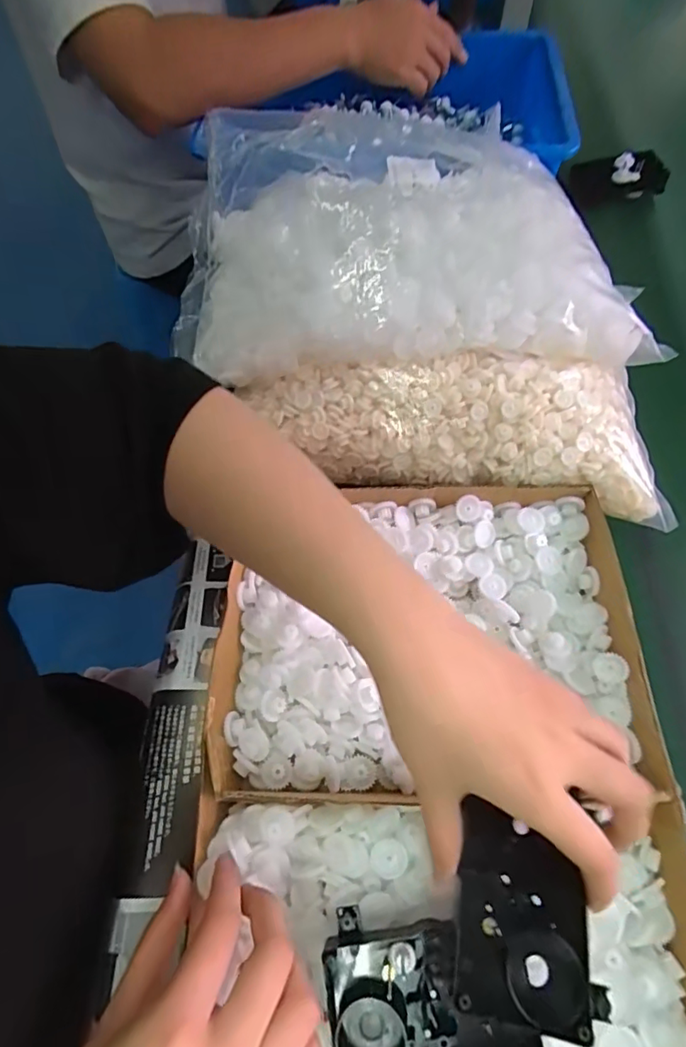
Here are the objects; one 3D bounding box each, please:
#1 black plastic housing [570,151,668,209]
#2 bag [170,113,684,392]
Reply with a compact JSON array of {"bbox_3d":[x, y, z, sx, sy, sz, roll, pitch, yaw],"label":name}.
[{"bbox_3d":[0.325,-0.412,0.603,0.109,0.053,0.048,19,62,33],"label":"black plastic housing"},{"bbox_3d":[0.043,-0.228,0.399,0.360,0.108,0.224,-2,62,0],"label":"bag"}]

